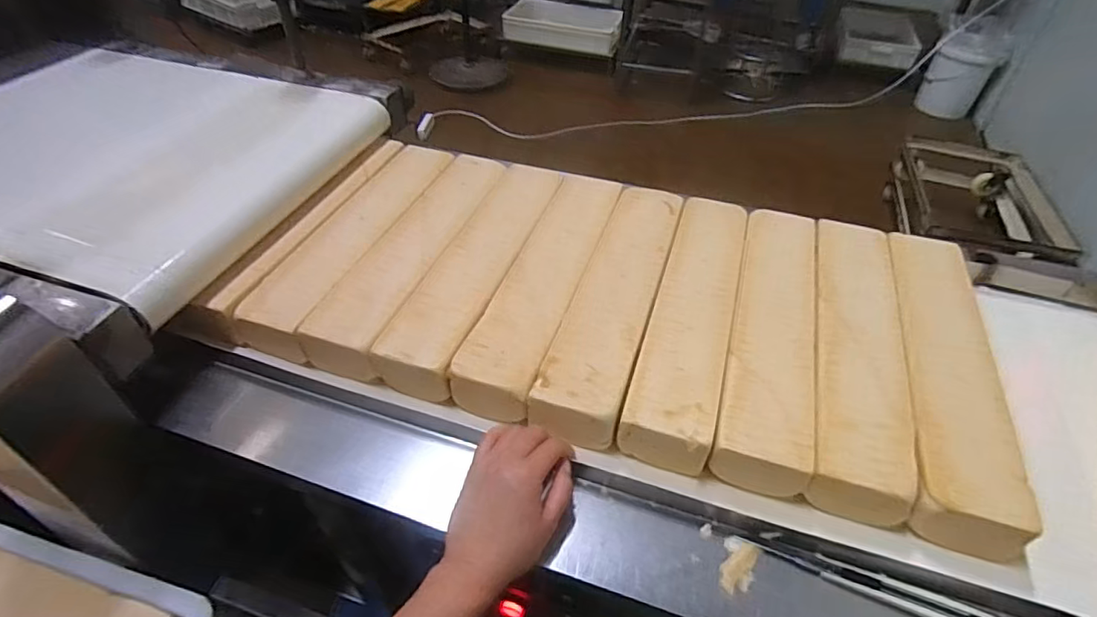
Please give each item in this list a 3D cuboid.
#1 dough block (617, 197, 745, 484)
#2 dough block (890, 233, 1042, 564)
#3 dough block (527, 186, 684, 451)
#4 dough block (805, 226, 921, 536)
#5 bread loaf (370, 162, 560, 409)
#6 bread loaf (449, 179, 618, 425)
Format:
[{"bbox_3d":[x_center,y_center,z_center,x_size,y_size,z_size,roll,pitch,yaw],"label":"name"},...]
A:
[{"bbox_3d":[0.152,0.004,0.598,0.079,0.051,0.365,12,45,14],"label":"dough block"},{"bbox_3d":[0.378,0.055,0.553,0.088,0.049,0.368,11,44,14],"label":"dough block"},{"bbox_3d":[0.076,-0.013,0.612,0.078,0.049,0.359,12,45,14],"label":"dough block"},{"bbox_3d":[0.304,0.036,0.567,0.080,0.046,0.368,13,45,15],"label":"dough block"},{"bbox_3d":[-0.071,-0.049,0.647,0.079,0.050,0.362,12,45,15],"label":"bread loaf"},{"bbox_3d":[0.003,-0.028,0.630,0.078,0.056,0.366,12,45,15],"label":"bread loaf"}]

